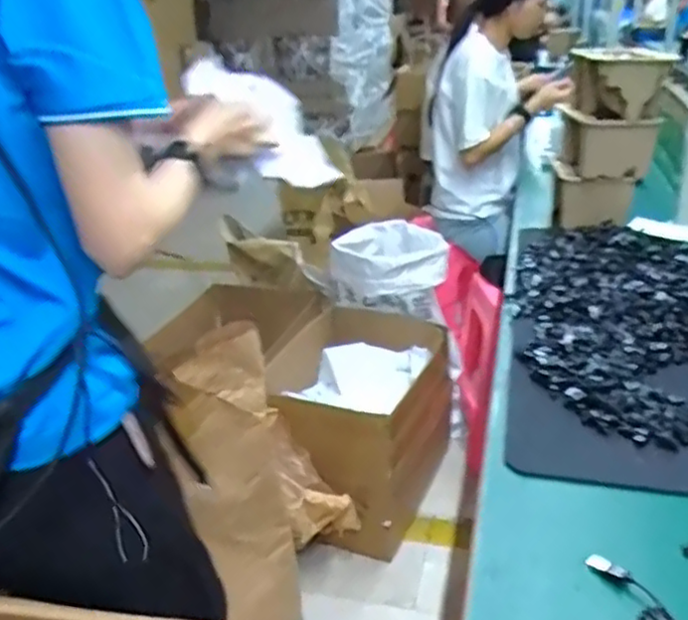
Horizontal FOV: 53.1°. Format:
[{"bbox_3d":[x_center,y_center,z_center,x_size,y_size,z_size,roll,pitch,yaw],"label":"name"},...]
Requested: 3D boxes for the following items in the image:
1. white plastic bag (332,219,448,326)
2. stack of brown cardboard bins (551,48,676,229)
[{"bbox_3d":[0.126,-0.125,1.942,0.325,0.158,0.293,3,25,9],"label":"white plastic bag"},{"bbox_3d":[0.498,-0.328,1.316,0.149,0.298,0.144,-4,24,-7],"label":"stack of brown cardboard bins"}]

